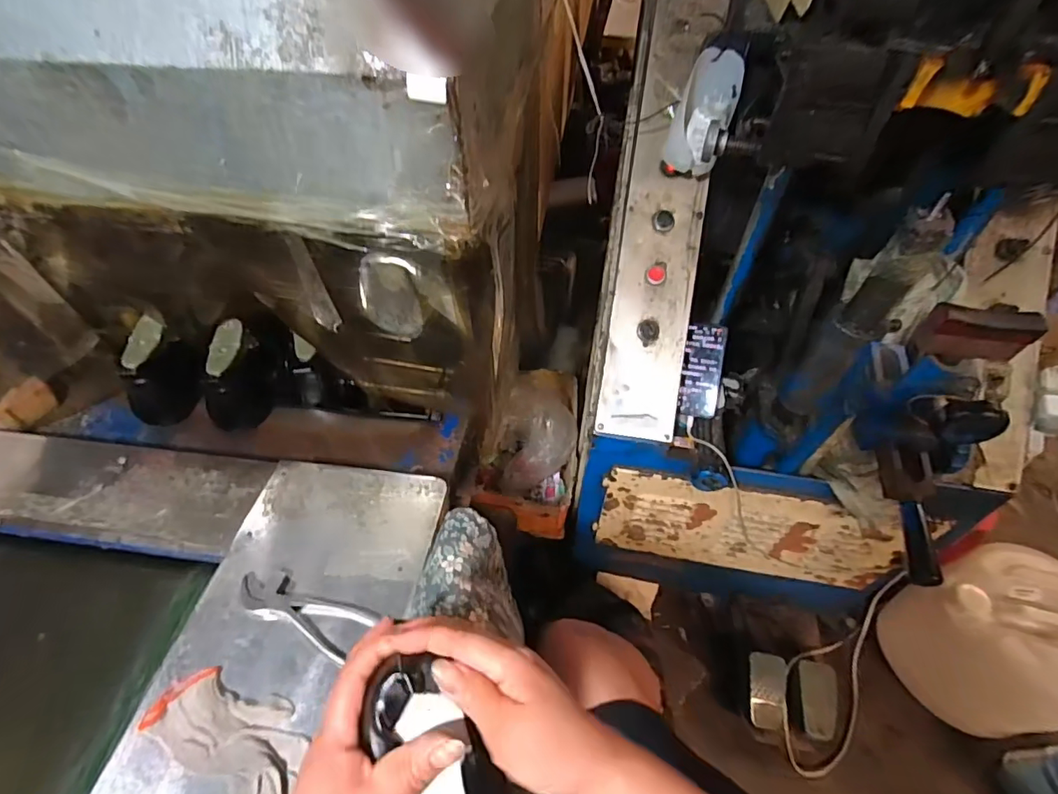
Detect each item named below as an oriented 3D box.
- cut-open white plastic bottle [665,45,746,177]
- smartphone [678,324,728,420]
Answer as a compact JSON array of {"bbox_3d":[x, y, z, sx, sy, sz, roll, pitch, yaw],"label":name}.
[{"bbox_3d":[0.260,-0.419,0.760,0.081,0.165,0.063,22,27,17],"label":"cut-open white plastic bottle"},{"bbox_3d":[0.298,-0.044,0.881,0.062,0.008,0.156,9,94,26],"label":"smartphone"}]

